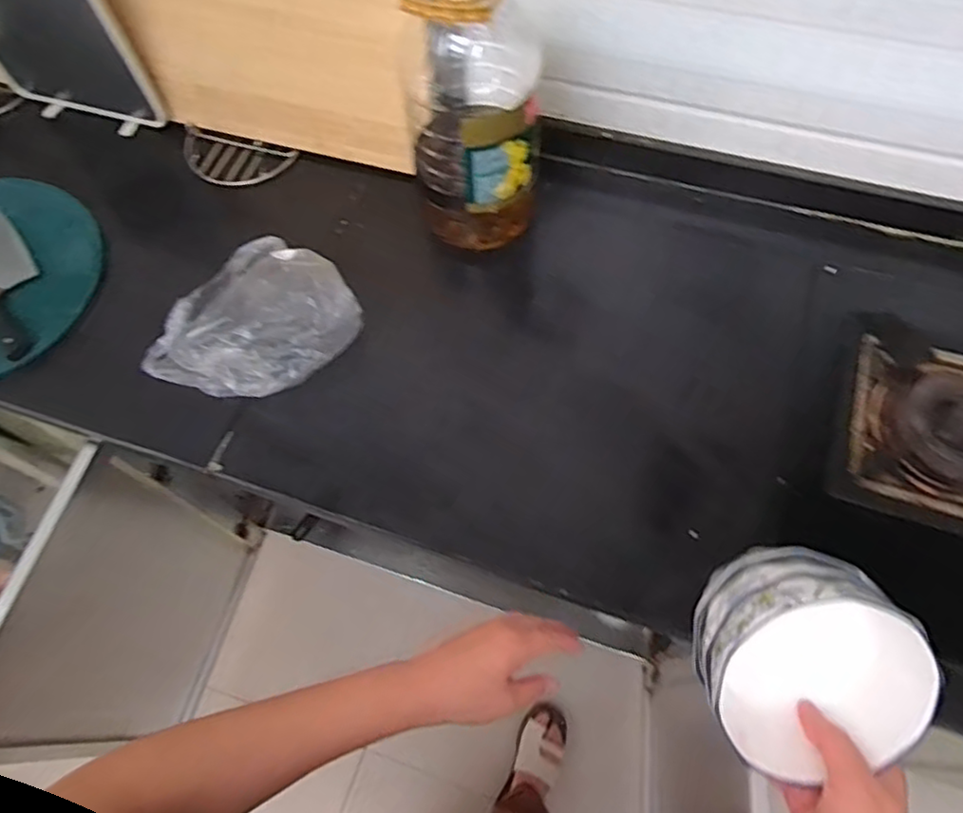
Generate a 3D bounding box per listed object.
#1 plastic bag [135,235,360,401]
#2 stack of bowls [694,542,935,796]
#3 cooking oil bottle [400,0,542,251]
[{"bbox_3d":[-0.273,-0.100,0.795,0.223,0.107,0.223,29,69,16],"label":"plastic bag"},{"bbox_3d":[0.202,0.160,0.409,0.122,0.095,0.129,-35,90,8],"label":"stack of bowls"},{"bbox_3d":[-0.008,-0.338,0.749,0.152,0.352,0.134,-8,64,-1],"label":"cooking oil bottle"}]

